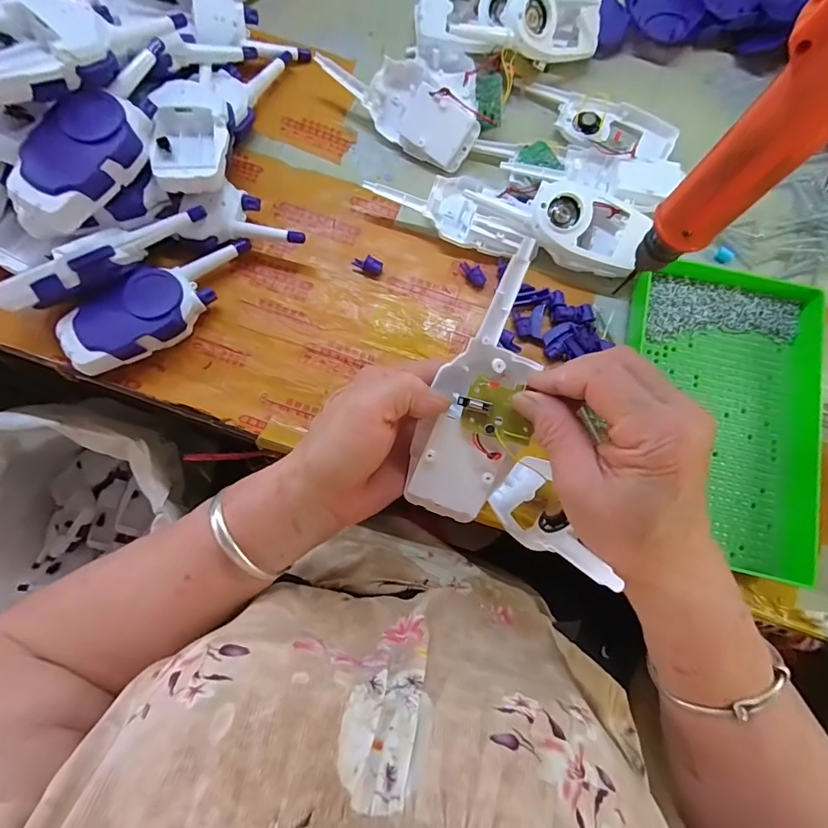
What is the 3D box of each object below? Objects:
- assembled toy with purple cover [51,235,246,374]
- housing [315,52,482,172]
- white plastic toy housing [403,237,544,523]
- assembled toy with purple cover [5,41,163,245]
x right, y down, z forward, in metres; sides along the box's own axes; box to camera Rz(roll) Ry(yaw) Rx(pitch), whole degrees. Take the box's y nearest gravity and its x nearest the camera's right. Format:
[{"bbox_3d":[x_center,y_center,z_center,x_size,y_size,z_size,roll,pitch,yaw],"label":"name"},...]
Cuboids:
[{"bbox_3d":[-0.210,-0.093,0.382,0.168,0.038,0.059,-34,80,-8],"label":"assembled toy with purple cover"},{"bbox_3d":[-0.010,-0.297,0.423,0.153,0.021,0.066,44,115,-2],"label":"housing"},{"bbox_3d":[0.040,-0.010,0.260,0.058,0.022,0.161,15,103,2],"label":"white plastic toy housing"},{"bbox_3d":[-0.240,-0.210,0.350,0.063,0.047,0.178,39,79,7],"label":"assembled toy with purple cover"}]

